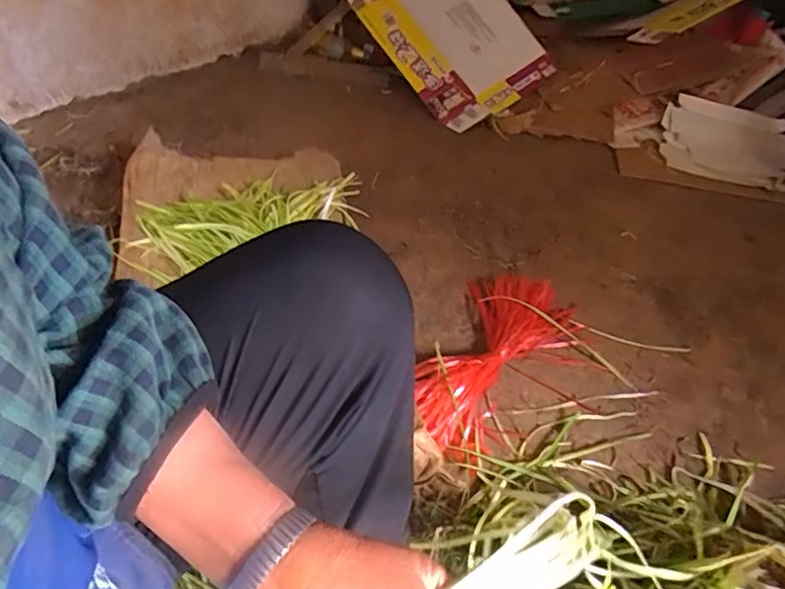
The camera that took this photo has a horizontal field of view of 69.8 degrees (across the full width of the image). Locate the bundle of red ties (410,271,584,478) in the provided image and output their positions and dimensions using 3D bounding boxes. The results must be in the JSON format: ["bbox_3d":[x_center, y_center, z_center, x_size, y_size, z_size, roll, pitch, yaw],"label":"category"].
[{"bbox_3d":[0.166,0.092,0.895,0.199,0.063,0.407,24,44,19],"label":"bundle of red ties"}]

